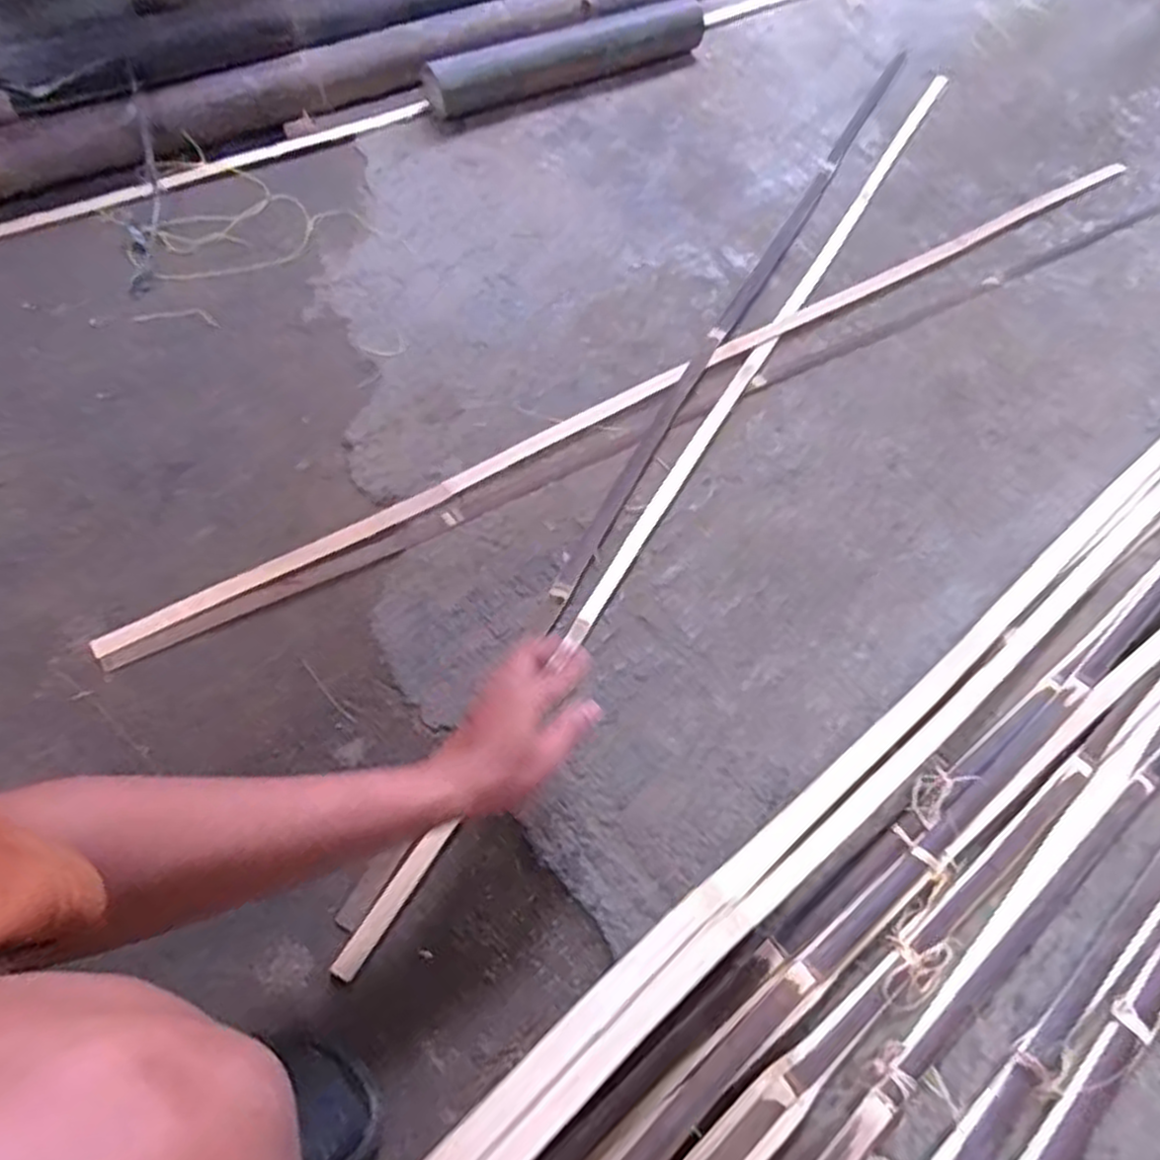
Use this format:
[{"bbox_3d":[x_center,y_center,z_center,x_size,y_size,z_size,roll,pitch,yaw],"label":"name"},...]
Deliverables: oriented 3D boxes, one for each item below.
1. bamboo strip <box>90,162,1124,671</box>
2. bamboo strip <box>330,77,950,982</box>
[{"bbox_3d":[0.168,-0.264,0.928,1.415,0.011,0.040,-30,67,-19],"label":"bamboo strip"},{"bbox_3d":[0.192,-0.233,0.918,0.024,0.014,1.440,29,62,12],"label":"bamboo strip"}]

